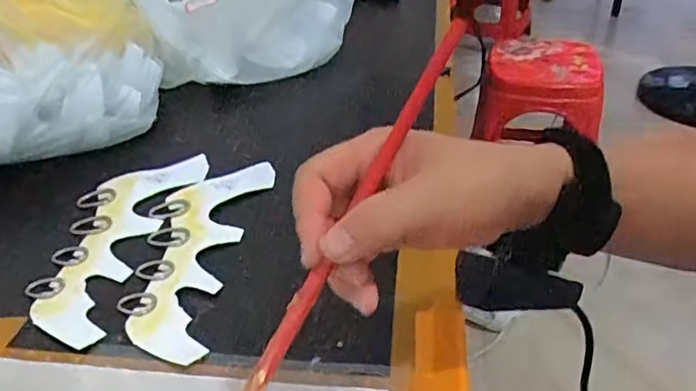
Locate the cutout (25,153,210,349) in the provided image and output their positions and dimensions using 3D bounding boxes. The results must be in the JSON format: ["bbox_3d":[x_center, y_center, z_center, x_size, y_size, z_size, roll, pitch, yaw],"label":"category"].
[{"bbox_3d":[-0.191,0.030,0.473,0.088,0.007,0.214,5,38,9],"label":"cutout"}]

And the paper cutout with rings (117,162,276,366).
[{"bbox_3d":[-0.123,0.039,0.455,0.084,0.006,0.209,3,38,7],"label":"paper cutout with rings"}]

